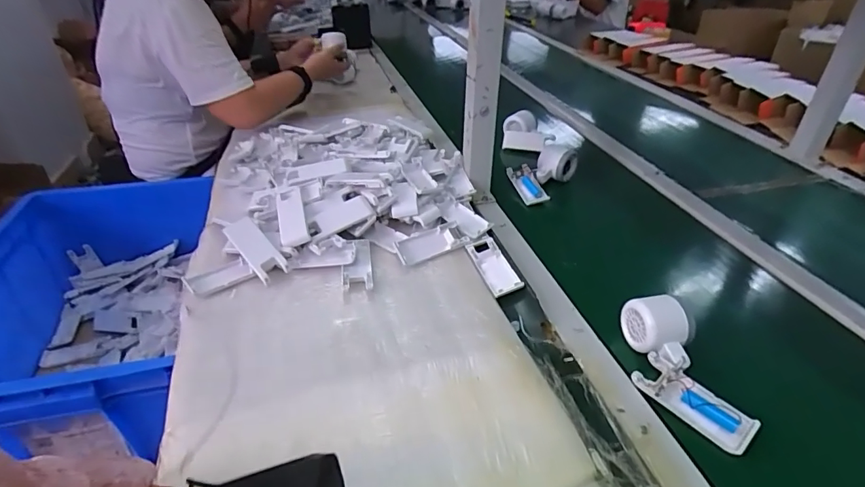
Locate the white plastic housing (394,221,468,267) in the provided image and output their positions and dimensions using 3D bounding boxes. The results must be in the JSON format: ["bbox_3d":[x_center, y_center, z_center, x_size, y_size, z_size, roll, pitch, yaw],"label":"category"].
[{"bbox_3d":[-0.004,0.000,0.654,0.100,0.018,0.045,-19,60,-22],"label":"white plastic housing"}]

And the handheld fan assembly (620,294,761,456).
[{"bbox_3d":[0.239,0.129,0.471,0.071,0.048,0.159,-7,50,-13],"label":"handheld fan assembly"}]

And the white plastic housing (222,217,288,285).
[{"bbox_3d":[-0.230,0.006,0.610,0.104,0.017,0.040,40,73,23],"label":"white plastic housing"}]

